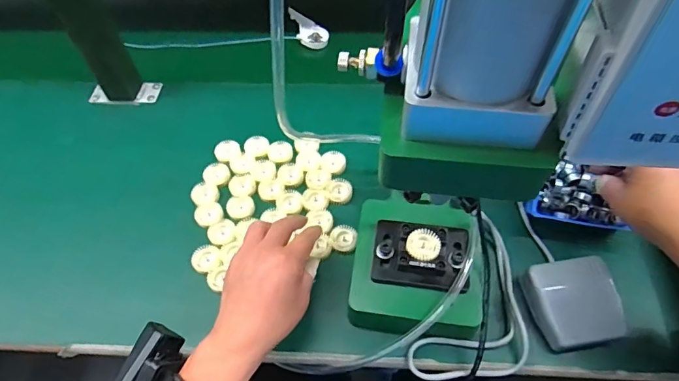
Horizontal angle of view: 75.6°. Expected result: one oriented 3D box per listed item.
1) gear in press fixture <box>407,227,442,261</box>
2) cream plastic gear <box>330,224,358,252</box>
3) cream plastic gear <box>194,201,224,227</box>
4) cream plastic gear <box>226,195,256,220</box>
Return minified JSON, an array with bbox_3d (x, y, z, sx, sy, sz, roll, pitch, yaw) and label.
[{"bbox_3d":[0.081,0.052,0.420,0.032,0.004,0.032,-5,60,9],"label":"gear in press fixture"},{"bbox_3d":[0.005,0.054,0.494,0.029,0.012,0.027,9,57,8],"label":"cream plastic gear"},{"bbox_3d":[-0.153,0.028,0.514,0.033,0.011,0.026,-25,59,-14],"label":"cream plastic gear"},{"bbox_3d":[-0.118,0.020,0.524,0.033,0.004,0.031,5,65,-10],"label":"cream plastic gear"}]

